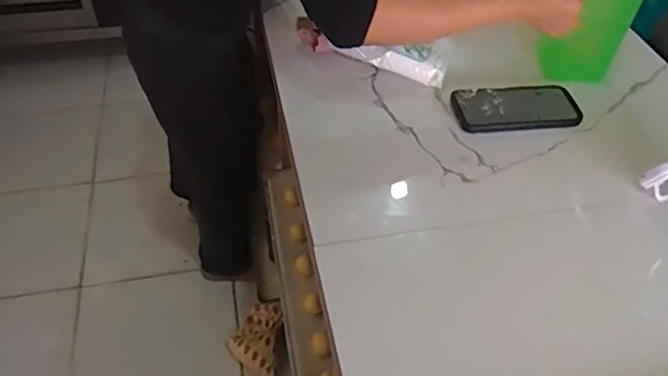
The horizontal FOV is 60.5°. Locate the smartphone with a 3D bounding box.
[{"bbox_3d":[0.250,-0.110,0.787,0.165,0.015,0.083,-4,46,-6],"label":"smartphone"}]

